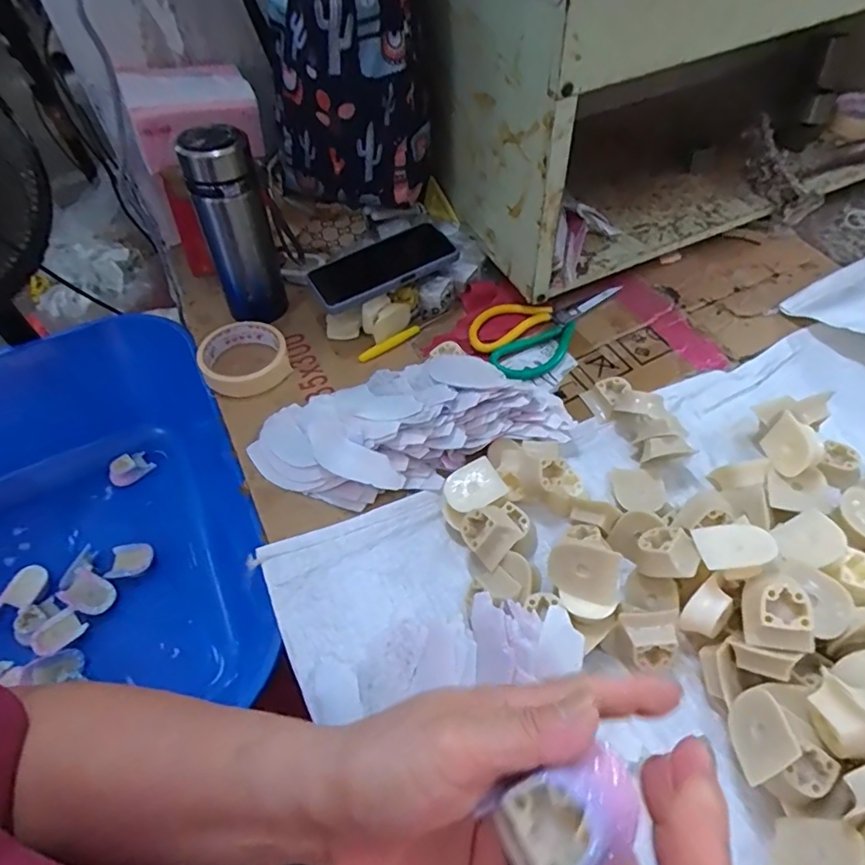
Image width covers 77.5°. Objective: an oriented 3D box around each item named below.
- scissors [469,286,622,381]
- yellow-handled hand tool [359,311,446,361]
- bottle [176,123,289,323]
[{"bbox_3d":[0.136,-0.128,0.614,0.187,0.013,0.100,-28,58,-18],"label":"scissors"},{"bbox_3d":[-0.033,-0.113,0.625,0.118,0.007,0.011,-31,59,-19],"label":"yellow-handled hand tool"},{"bbox_3d":[-0.210,-0.213,0.583,0.073,0.205,0.060,-19,56,-12],"label":"bottle"}]

